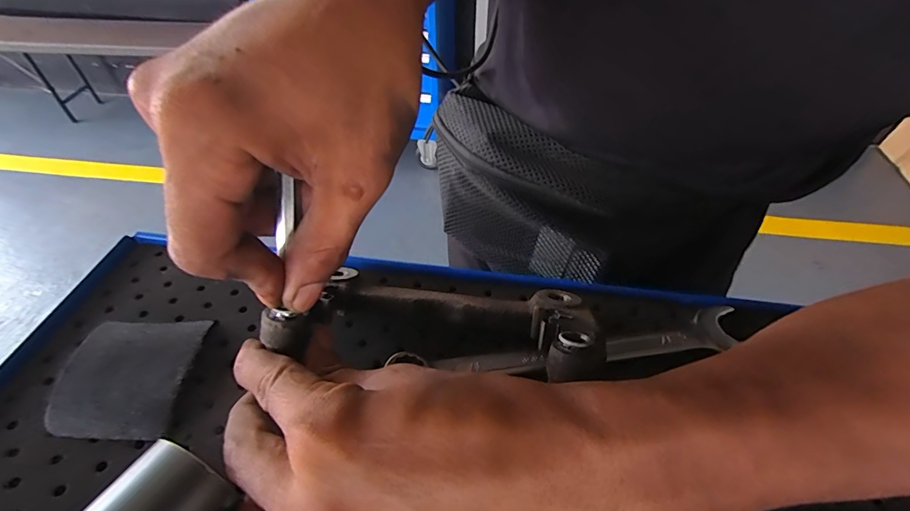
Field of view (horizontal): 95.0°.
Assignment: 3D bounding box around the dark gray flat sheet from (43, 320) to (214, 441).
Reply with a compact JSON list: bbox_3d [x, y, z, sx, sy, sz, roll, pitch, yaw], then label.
[{"bbox_3d":[-0.171,0.061,0.219,0.058,0.012,0.063,0,47,-1],"label":"dark gray flat sheet"}]

